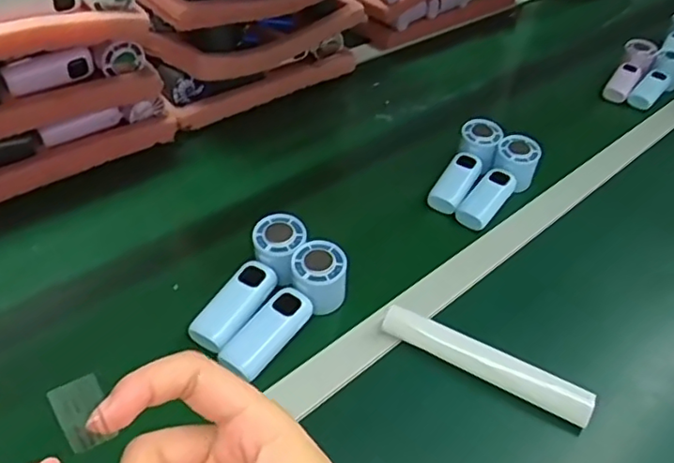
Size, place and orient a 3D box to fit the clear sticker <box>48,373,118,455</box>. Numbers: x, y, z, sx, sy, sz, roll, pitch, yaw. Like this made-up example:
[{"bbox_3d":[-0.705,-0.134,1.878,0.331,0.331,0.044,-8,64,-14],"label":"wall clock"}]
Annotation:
[{"bbox_3d":[-0.086,0.063,0.208,0.016,0.025,0.004,-20,18,-17],"label":"clear sticker"}]

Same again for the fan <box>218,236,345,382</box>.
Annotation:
[{"bbox_3d":[-0.047,0.077,0.583,0.050,0.047,0.152,29,59,24],"label":"fan"}]

